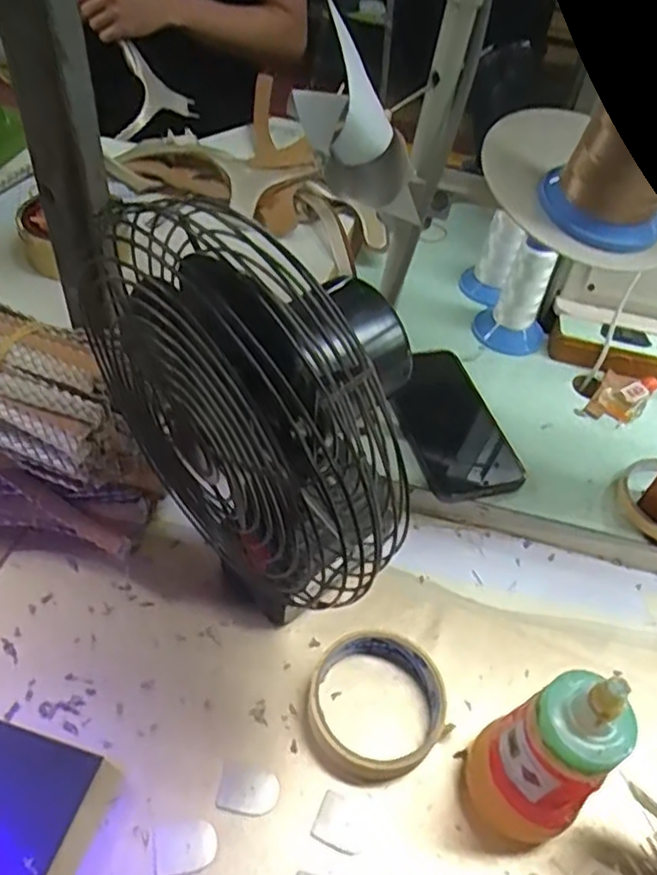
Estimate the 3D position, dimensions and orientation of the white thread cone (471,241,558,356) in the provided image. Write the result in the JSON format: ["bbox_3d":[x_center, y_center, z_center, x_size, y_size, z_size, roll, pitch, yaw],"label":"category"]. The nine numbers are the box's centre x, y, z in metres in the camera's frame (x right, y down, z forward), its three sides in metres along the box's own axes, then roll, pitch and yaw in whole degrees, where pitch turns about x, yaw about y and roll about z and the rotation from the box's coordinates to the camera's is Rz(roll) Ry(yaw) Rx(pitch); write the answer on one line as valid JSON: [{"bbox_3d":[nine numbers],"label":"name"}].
[{"bbox_3d":[0.185,-0.137,0.638,0.067,0.098,0.062,15,50,6],"label":"white thread cone"}]

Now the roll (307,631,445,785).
[{"bbox_3d":[0.030,0.168,0.425,0.087,0.021,0.088,3,50,-3],"label":"roll"}]

